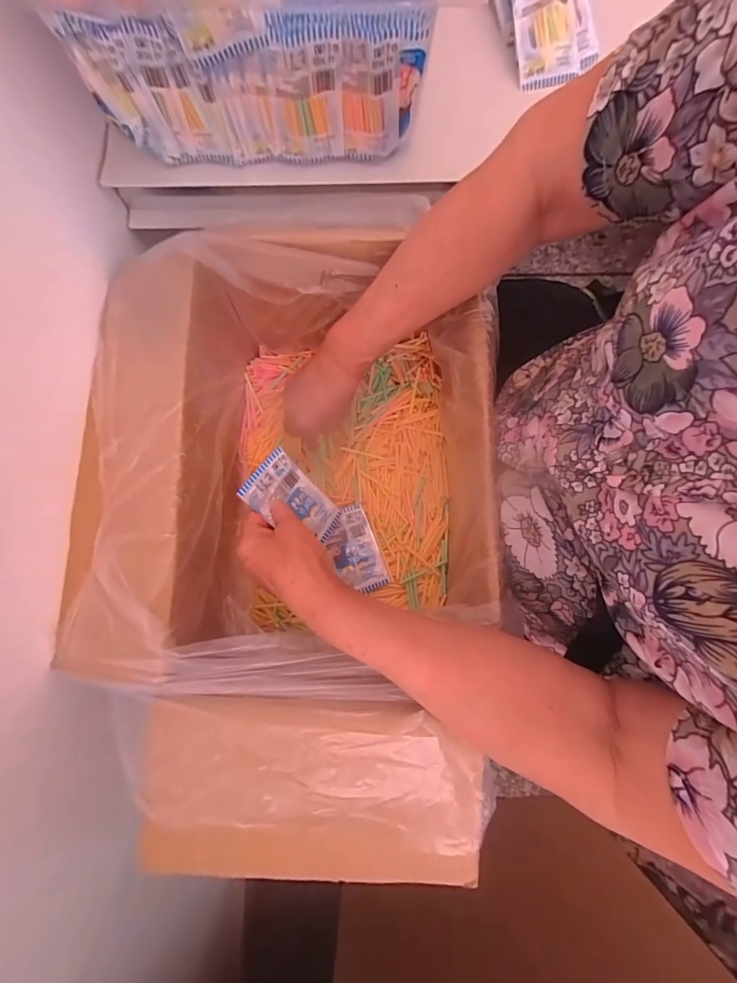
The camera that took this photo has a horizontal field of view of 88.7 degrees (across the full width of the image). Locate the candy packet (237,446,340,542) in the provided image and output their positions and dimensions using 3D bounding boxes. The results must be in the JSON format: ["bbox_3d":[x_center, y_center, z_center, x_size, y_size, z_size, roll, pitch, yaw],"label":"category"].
[{"bbox_3d":[-0.075,0.012,0.385,0.099,0.005,0.066,47,54,-24],"label":"candy packet"}]

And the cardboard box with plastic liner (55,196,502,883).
[{"bbox_3d":[-0.084,0.032,0.383,0.344,0.194,0.492,3,79,1],"label":"cardboard box with plastic liner"}]

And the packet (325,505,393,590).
[{"bbox_3d":[-0.018,0.070,0.454,0.056,0.012,0.100,-22,79,-4],"label":"packet"}]

